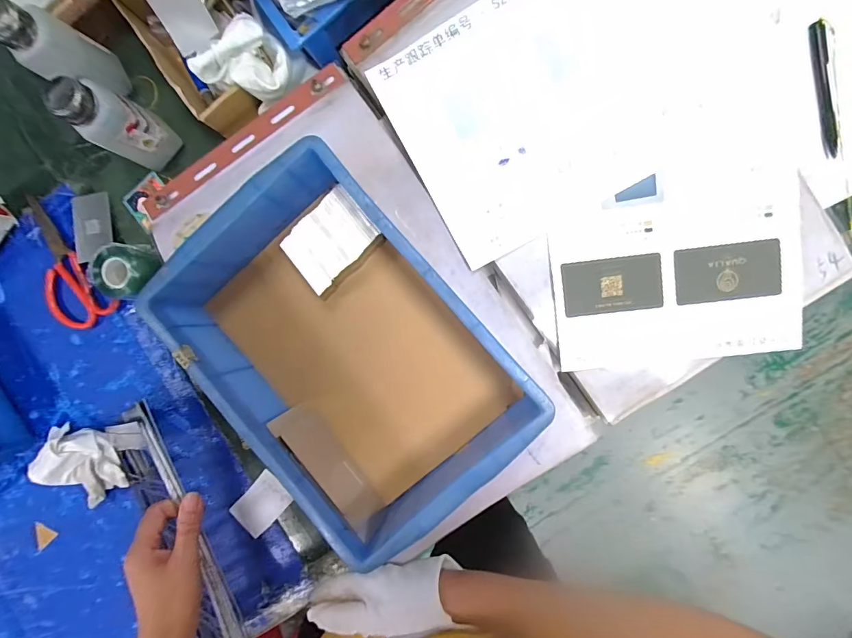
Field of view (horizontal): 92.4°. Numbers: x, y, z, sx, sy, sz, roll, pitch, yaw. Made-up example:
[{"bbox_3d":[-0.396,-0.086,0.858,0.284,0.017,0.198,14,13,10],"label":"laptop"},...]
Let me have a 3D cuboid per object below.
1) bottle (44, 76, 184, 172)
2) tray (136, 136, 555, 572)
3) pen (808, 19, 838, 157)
[{"bbox_3d":[-0.336,-0.213,0.455,0.051,0.134,0.049,0,93,7],"label":"bottle"},{"bbox_3d":[-0.065,0.025,0.351,0.192,0.092,0.285,-41,88,7],"label":"tray"},{"bbox_3d":[0.404,-0.233,0.415,0.016,0.007,0.133,-7,94,7],"label":"pen"}]

